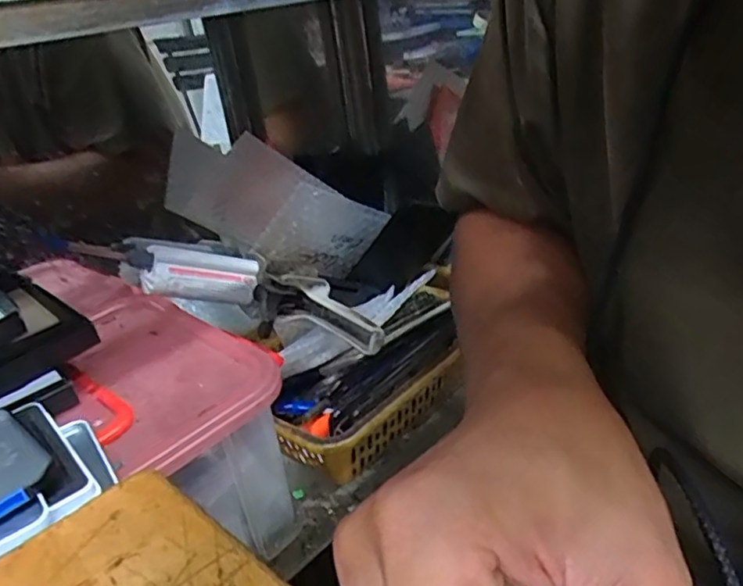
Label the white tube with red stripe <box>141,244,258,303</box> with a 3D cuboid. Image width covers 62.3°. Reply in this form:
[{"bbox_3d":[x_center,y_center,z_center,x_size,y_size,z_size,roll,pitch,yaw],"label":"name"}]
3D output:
[{"bbox_3d":[-0.153,-0.016,0.555,0.100,0.042,0.027,5,12,-37],"label":"white tube with red stripe"}]

